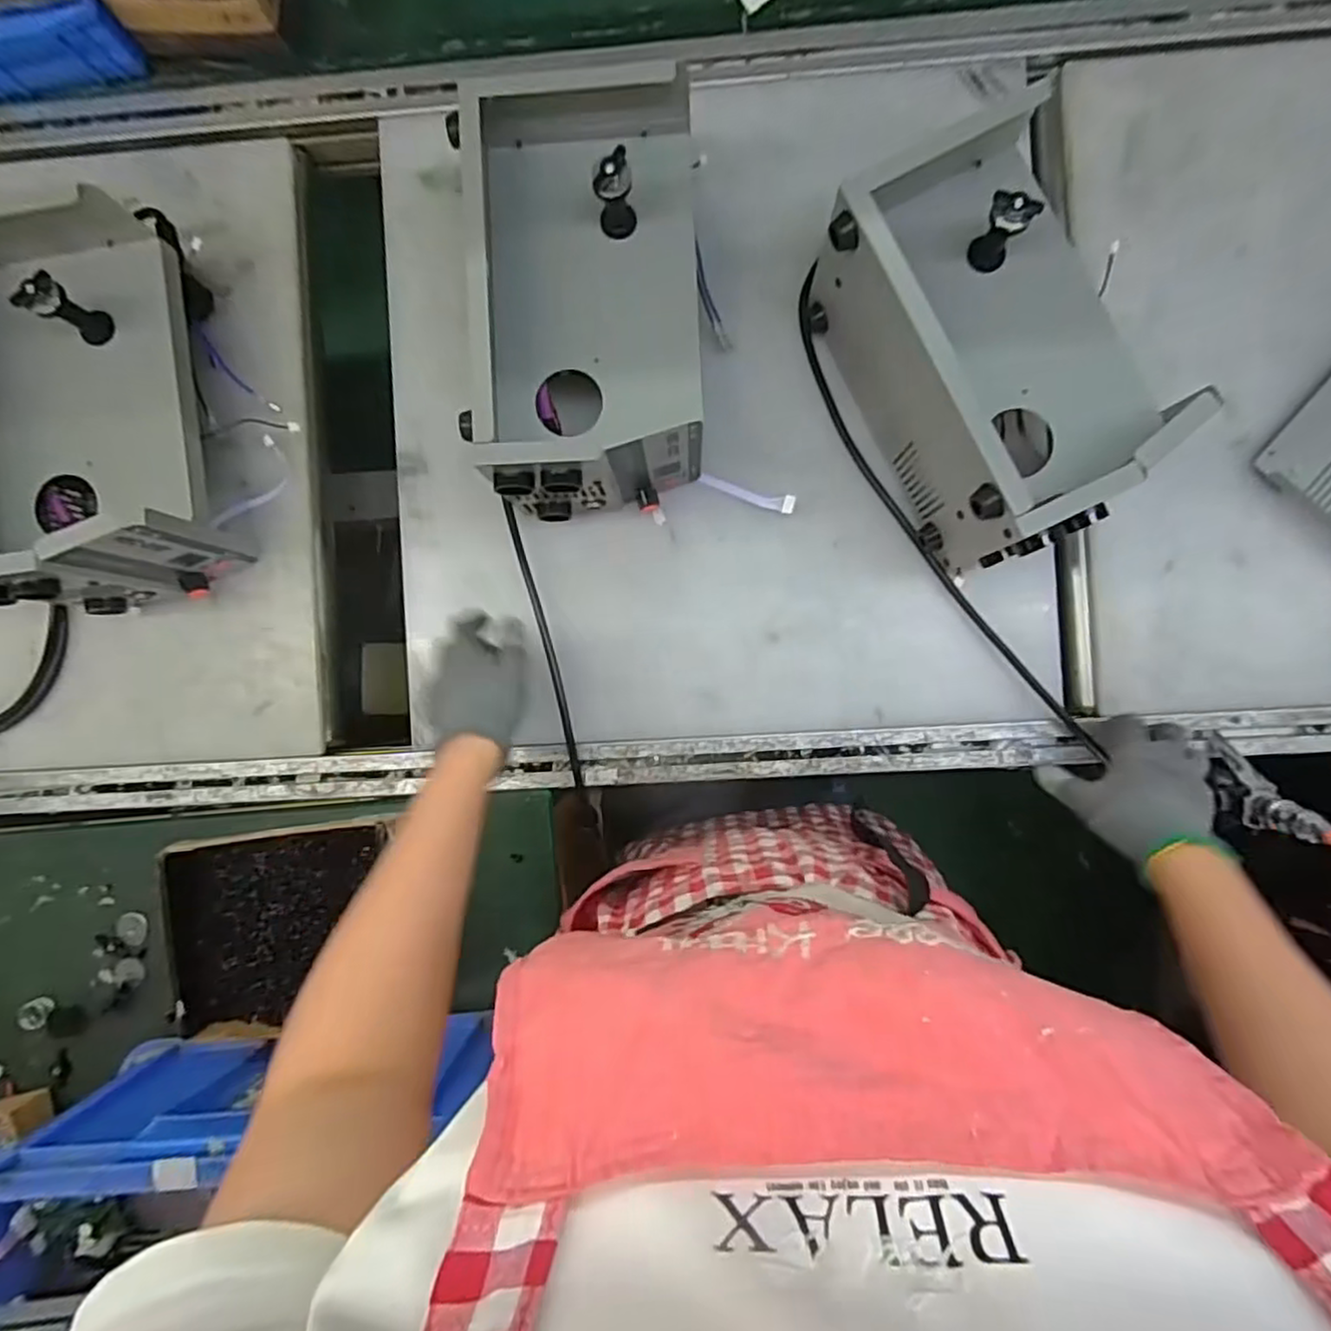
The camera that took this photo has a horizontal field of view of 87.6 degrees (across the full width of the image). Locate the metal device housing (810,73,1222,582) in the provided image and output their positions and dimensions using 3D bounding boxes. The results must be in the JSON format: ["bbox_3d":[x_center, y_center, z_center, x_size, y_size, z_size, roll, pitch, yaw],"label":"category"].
[{"bbox_3d":[0.260,-0.244,0.550,0.178,0.148,0.289,-27,88,2],"label":"metal device housing"}]

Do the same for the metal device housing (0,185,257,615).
[{"bbox_3d":[-0.478,-0.206,0.580,0.169,0.150,0.296,-8,89,3],"label":"metal device housing"}]

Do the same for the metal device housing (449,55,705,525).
[{"bbox_3d":[-0.057,-0.286,0.565,0.163,0.145,0.300,-4,89,3],"label":"metal device housing"}]

